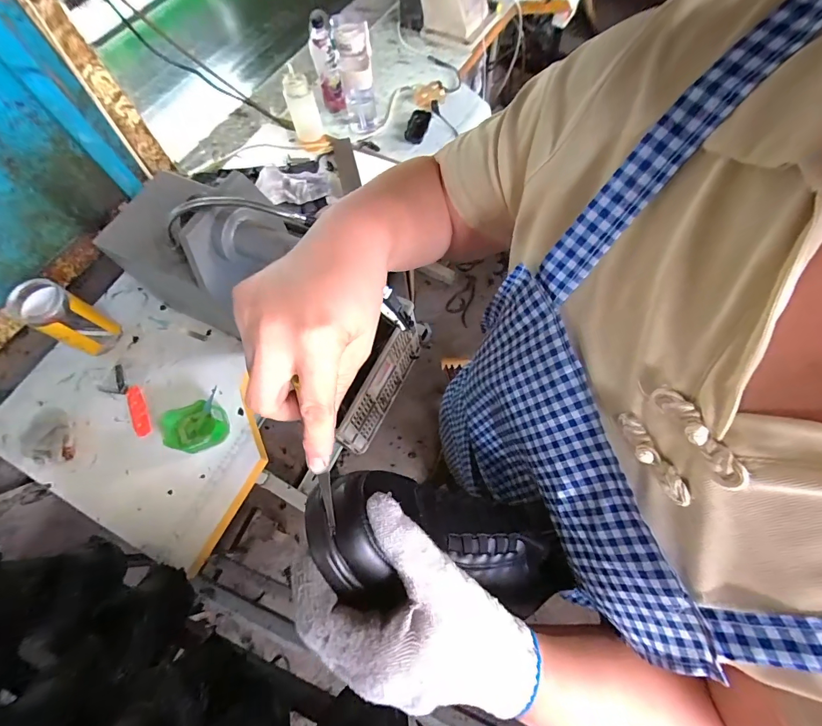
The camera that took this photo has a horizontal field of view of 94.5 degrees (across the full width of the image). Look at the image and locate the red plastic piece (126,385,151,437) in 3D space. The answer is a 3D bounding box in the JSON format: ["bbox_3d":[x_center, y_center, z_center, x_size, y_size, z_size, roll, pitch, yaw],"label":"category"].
[{"bbox_3d":[-0.544,0.093,0.757,0.030,0.006,0.116,-27,68,-9],"label":"red plastic piece"}]

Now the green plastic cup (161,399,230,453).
[{"bbox_3d":[-0.392,0.120,0.705,0.099,0.068,0.086,-22,67,-7],"label":"green plastic cup"}]

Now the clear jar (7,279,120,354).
[{"bbox_3d":[-0.667,-0.082,0.747,0.082,0.171,0.083,-1,66,2],"label":"clear jar"}]

